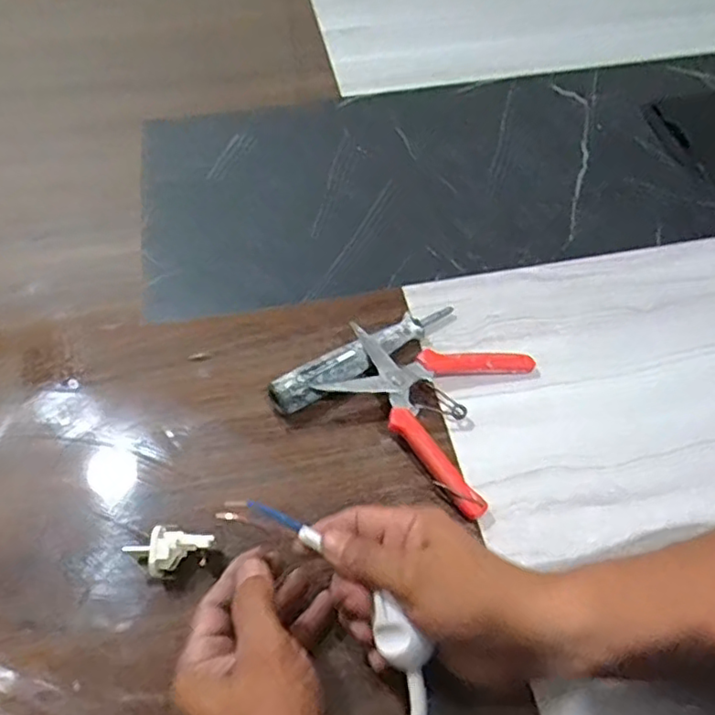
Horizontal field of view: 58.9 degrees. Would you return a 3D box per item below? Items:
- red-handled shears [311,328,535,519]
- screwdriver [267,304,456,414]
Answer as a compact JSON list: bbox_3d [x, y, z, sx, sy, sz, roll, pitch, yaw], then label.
[{"bbox_3d":[0.048,0.031,0.478,0.137,0.026,0.138,18,56,14],"label":"red-handled shears"},{"bbox_3d":[0.009,-0.003,0.505,0.169,0.027,0.029,-31,59,-20],"label":"screwdriver"}]

